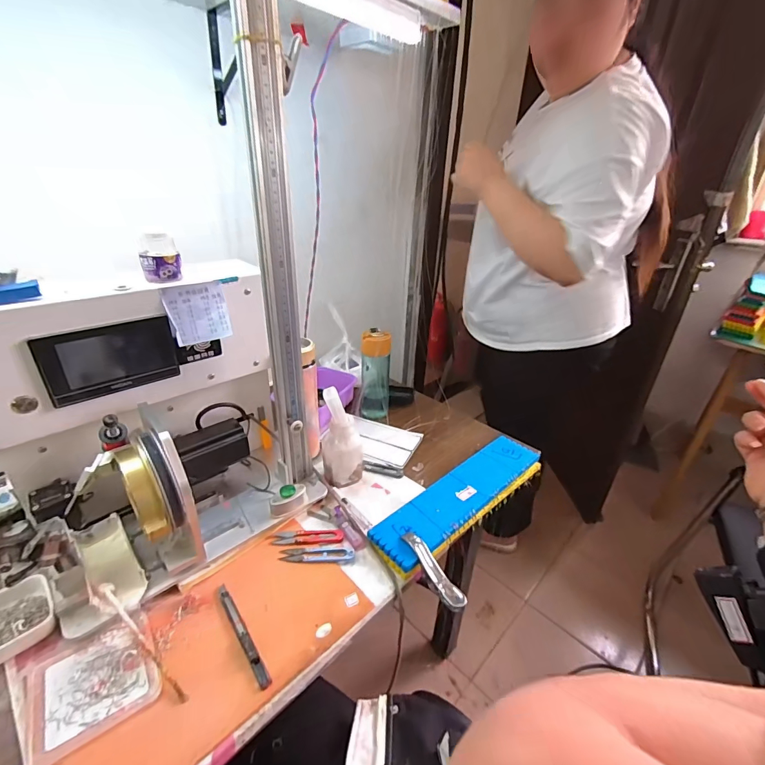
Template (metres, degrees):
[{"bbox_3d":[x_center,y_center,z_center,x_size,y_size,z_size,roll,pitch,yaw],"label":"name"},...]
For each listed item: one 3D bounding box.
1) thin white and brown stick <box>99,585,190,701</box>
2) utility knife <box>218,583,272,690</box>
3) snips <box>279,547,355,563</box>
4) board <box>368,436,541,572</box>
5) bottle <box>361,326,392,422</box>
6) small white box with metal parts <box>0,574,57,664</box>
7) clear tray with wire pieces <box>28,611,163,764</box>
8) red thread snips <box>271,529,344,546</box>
[{"bbox_3d":[-0.261,0.278,0.425,0.165,0.013,0.012,33,39,24],"label":"thin white and brown stick"},{"bbox_3d":[-0.162,0.284,0.450,0.012,0.004,0.134,-19,36,-35],"label":"utility knife"},{"bbox_3d":[-0.090,0.236,0.544,0.100,0.007,0.025,1,29,-3],"label":"snips"},{"bbox_3d":[0.135,0.181,0.645,0.353,0.031,0.083,-21,37,-37],"label":"board"},{"bbox_3d":[-0.015,-0.011,0.828,0.061,0.194,0.067,2,29,-1],"label":"bottle"},{"bbox_3d":[-0.416,0.268,0.439,0.080,0.031,0.088,26,36,35],"label":"small white box with metal parts"},{"bbox_3d":[-0.295,0.301,0.403,0.107,0.016,0.110,-19,36,-35],"label":"clear tray with wire pieces"},{"bbox_3d":[-0.107,0.222,0.567,0.098,0.005,0.027,-1,29,-8],"label":"red thread snips"}]

